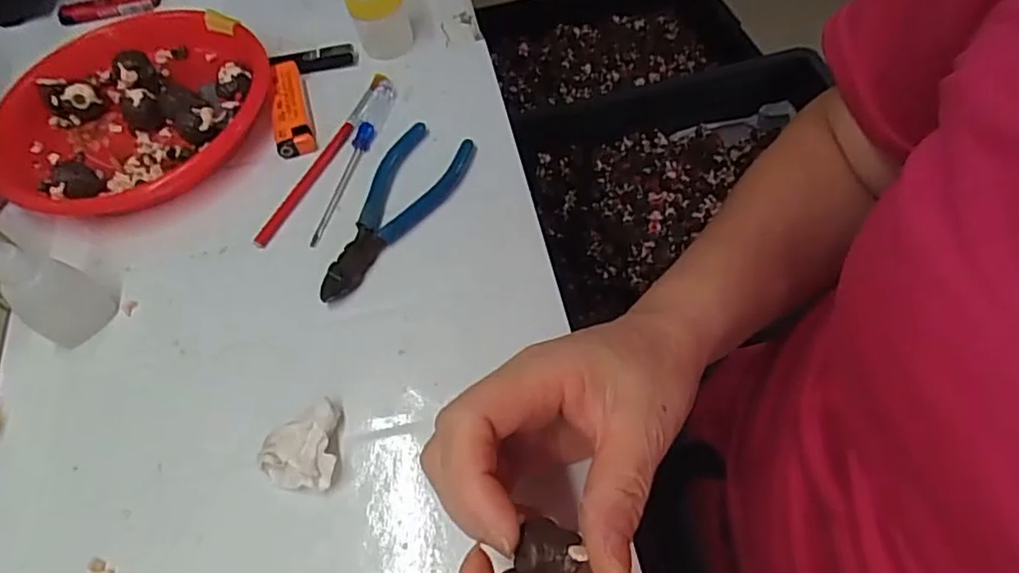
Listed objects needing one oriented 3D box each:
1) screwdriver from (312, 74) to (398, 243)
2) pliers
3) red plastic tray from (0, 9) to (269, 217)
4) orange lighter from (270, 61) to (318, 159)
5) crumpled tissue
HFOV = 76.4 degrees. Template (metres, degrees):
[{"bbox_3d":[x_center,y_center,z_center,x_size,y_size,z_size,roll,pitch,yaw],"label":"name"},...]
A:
[{"bbox_3d":[-0.097,-0.082,0.396,0.012,0.015,0.126,10,59,14],"label":"screwdriver"},{"bbox_3d":[-0.070,-0.045,0.369,0.044,0.017,0.123,26,64,22],"label":"pliers"},{"bbox_3d":[-0.246,-0.117,0.425,0.173,0.034,0.156,-28,58,-11],"label":"red plastic tray"},{"bbox_3d":[-0.144,-0.117,0.425,0.024,0.019,0.077,-14,56,-10],"label":"orange lighter"},{"bbox_3d":[-0.095,0.073,0.296,0.034,0.013,0.039,-7,56,3],"label":"crumpled tissue"}]

